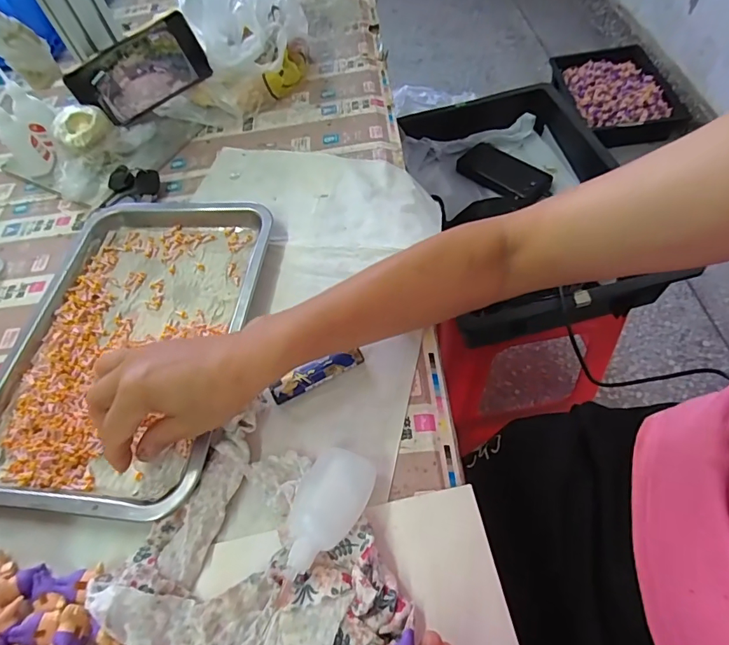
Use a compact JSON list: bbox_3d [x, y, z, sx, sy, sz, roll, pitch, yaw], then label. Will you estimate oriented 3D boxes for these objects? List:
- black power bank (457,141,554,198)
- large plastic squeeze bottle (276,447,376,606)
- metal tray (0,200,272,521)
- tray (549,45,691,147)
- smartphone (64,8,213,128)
[{"bbox_3d":[0.237,-0.262,0.789,0.079,0.018,0.165,-42,62,-15],"label":"black power bank"},{"bbox_3d":[-0.027,0.132,0.303,0.043,0.030,0.095,17,58,16],"label":"large plastic squeeze bottle"},{"bbox_3d":[-0.220,0.008,0.420,0.226,0.030,0.311,4,58,7],"label":"metal tray"},{"bbox_3d":[0.837,-0.790,1.529,0.294,0.086,0.444,-7,55,1],"label":"tray"},{"bbox_3d":[-0.282,-0.314,0.574,0.160,0.077,0.010,-31,34,-1],"label":"smartphone"}]

